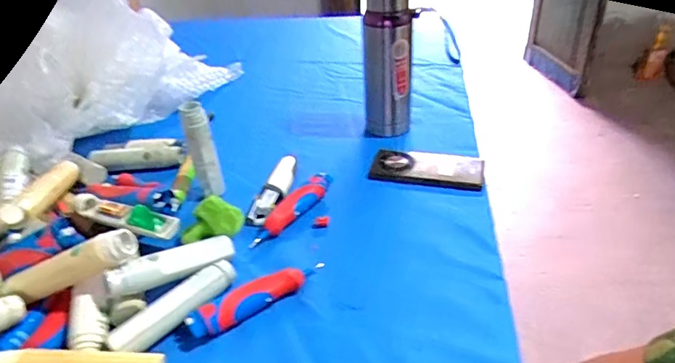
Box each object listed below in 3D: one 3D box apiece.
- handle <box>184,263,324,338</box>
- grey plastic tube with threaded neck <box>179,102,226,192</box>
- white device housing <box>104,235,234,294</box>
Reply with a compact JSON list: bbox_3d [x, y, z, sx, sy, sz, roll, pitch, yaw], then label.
[{"bbox_3d":[-0.084,0.119,0.496,0.151,0.026,0.031,-23,42,-27],"label":"handle"},{"bbox_3d":[-0.183,-0.045,0.631,0.035,0.125,0.029,-16,37,-15],"label":"grey plastic tube with threaded neck"},{"bbox_3d":[-0.177,0.089,0.507,0.137,0.025,0.032,-14,35,-43],"label":"white device housing"}]

